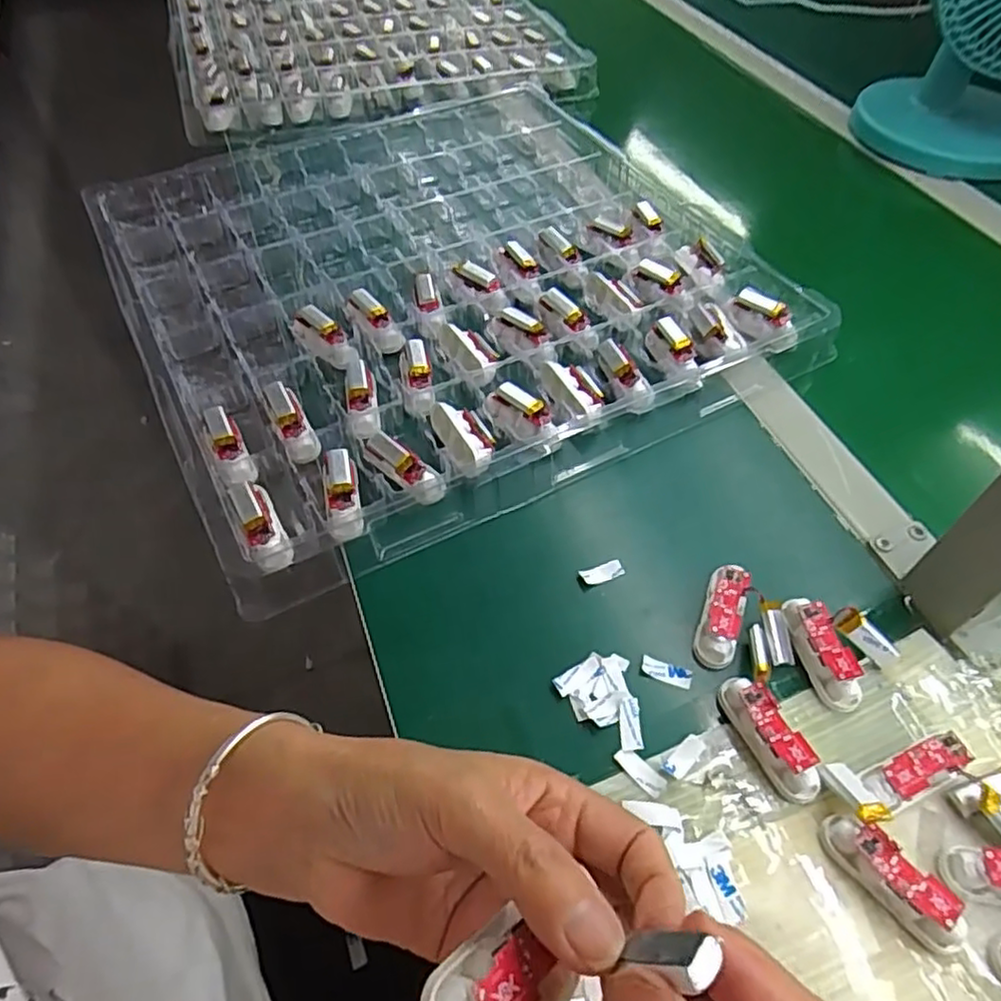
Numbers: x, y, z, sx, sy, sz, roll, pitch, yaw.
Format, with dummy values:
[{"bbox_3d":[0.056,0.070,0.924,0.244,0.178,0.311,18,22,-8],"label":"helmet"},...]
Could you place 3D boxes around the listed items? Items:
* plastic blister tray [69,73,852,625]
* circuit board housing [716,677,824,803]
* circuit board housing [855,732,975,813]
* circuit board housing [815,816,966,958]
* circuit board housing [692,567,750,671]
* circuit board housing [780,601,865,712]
[{"bbox_3d":[-0.050,-0.192,0.545,0.455,0.033,0.464,-24,57,-17],"label":"plastic blister tray"},{"bbox_3d":[0.133,0.115,0.328,0.017,0.019,0.063,-22,57,-16],"label":"circuit board housing"},{"bbox_3d":[0.197,0.130,0.317,0.053,0.020,0.019,-18,56,-14],"label":"circuit board housing"},{"bbox_3d":[0.172,0.166,0.290,0.018,0.019,0.061,-35,61,-23],"label":"circuit board housing"},{"bbox_3d":[0.122,0.063,0.366,0.020,0.016,0.058,18,69,12],"label":"circuit board housing"},{"bbox_3d":[0.171,0.080,0.354,0.019,0.019,0.060,-9,54,-7],"label":"circuit board housing"}]

